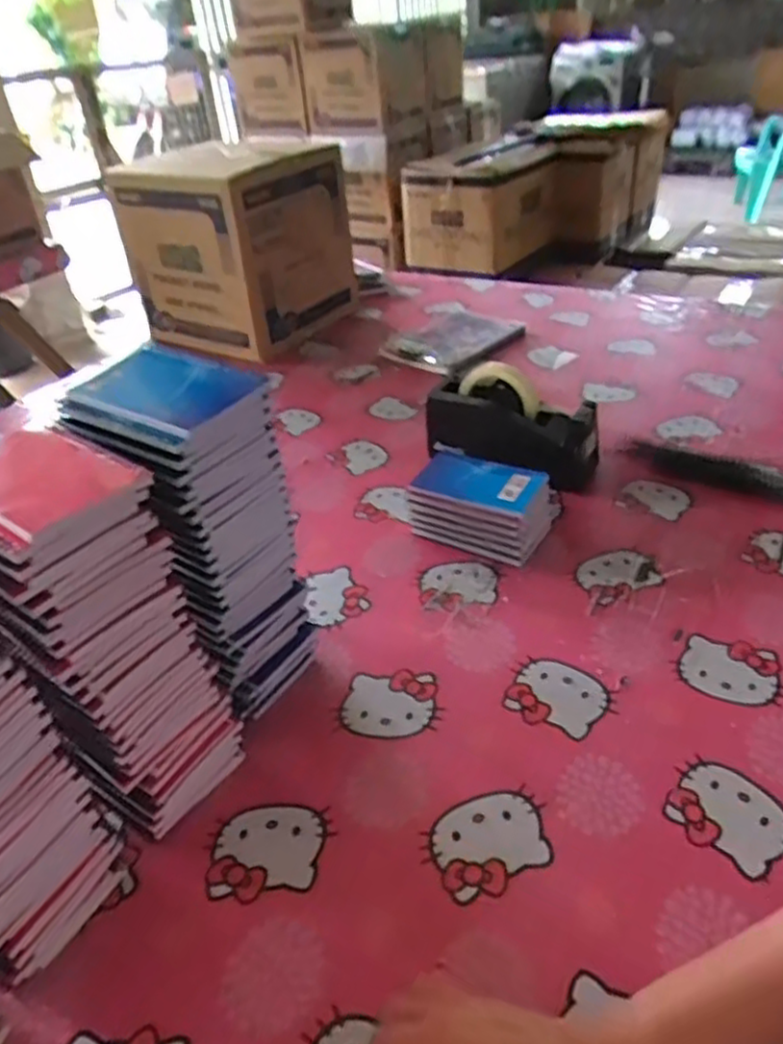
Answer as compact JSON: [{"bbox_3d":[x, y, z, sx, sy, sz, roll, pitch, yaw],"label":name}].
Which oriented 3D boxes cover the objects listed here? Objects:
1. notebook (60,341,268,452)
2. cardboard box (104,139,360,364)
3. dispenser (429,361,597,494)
[{"bbox_3d":[-0.165,-0.095,0.521,0.128,0.009,0.090,18,51,28],"label":"notebook"},{"bbox_3d":[-0.268,-0.496,1.326,0.309,0.291,0.288,17,42,28],"label":"cardboard box"},{"bbox_3d":[0.145,-0.118,0.874,0.201,0.126,0.068,11,39,23],"label":"dispenser"}]

